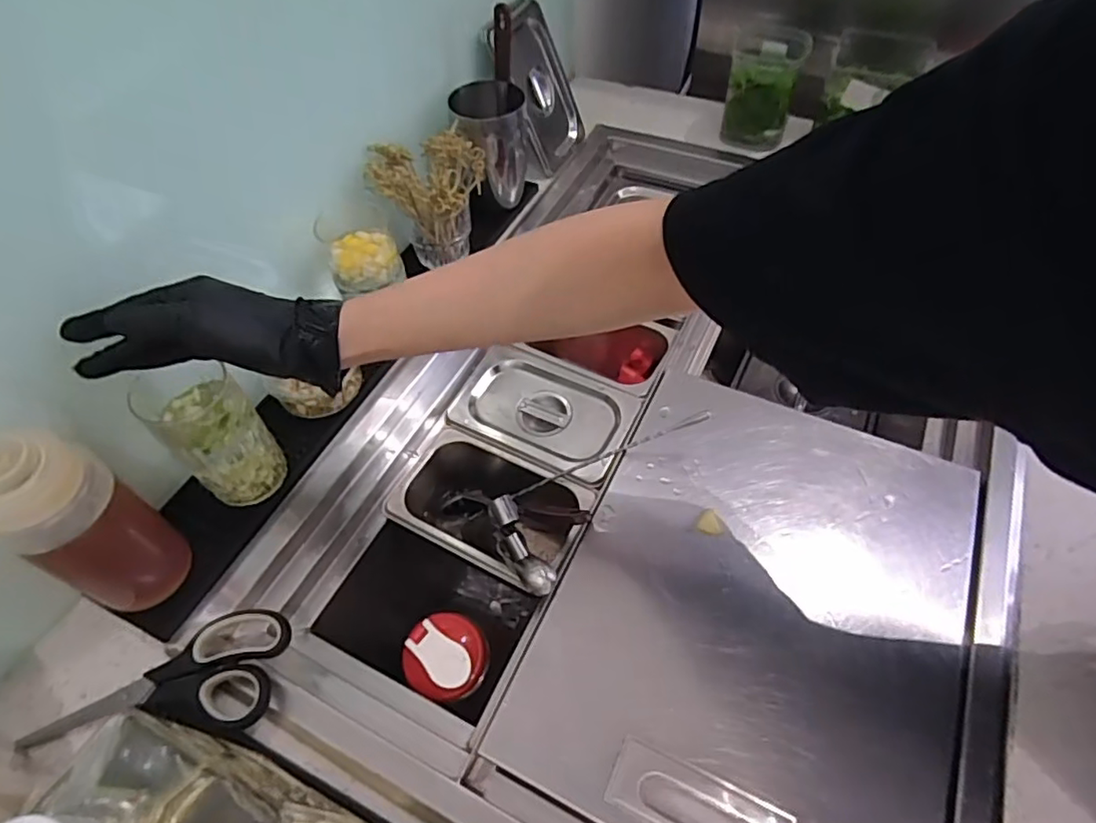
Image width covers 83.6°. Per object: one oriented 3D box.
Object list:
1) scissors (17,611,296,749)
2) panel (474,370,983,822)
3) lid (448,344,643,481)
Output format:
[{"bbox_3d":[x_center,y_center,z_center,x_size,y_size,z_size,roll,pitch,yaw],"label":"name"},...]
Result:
[{"bbox_3d":[-0.259,0.177,0.414,0.161,0.027,0.072,-3,53,0],"label":"scissors"},{"bbox_3d":[0.152,0.138,0.450,0.271,0.024,0.351,21,58,16],"label":"panel"},{"bbox_3d":[-0.008,-0.005,0.594,0.175,0.029,0.101,23,58,18],"label":"lid"}]

